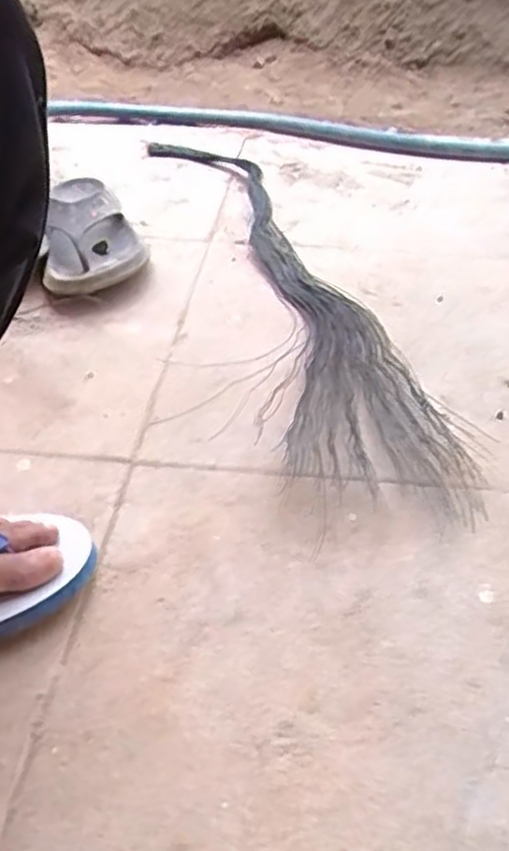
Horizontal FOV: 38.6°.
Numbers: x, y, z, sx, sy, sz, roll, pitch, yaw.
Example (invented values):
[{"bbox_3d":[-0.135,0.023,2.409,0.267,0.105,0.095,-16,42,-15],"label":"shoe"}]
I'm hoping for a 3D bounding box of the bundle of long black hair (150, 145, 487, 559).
[{"bbox_3d":[0.024,-0.132,0.800,0.168,0.044,0.681,-12,42,-13],"label":"bundle of long black hair"}]

